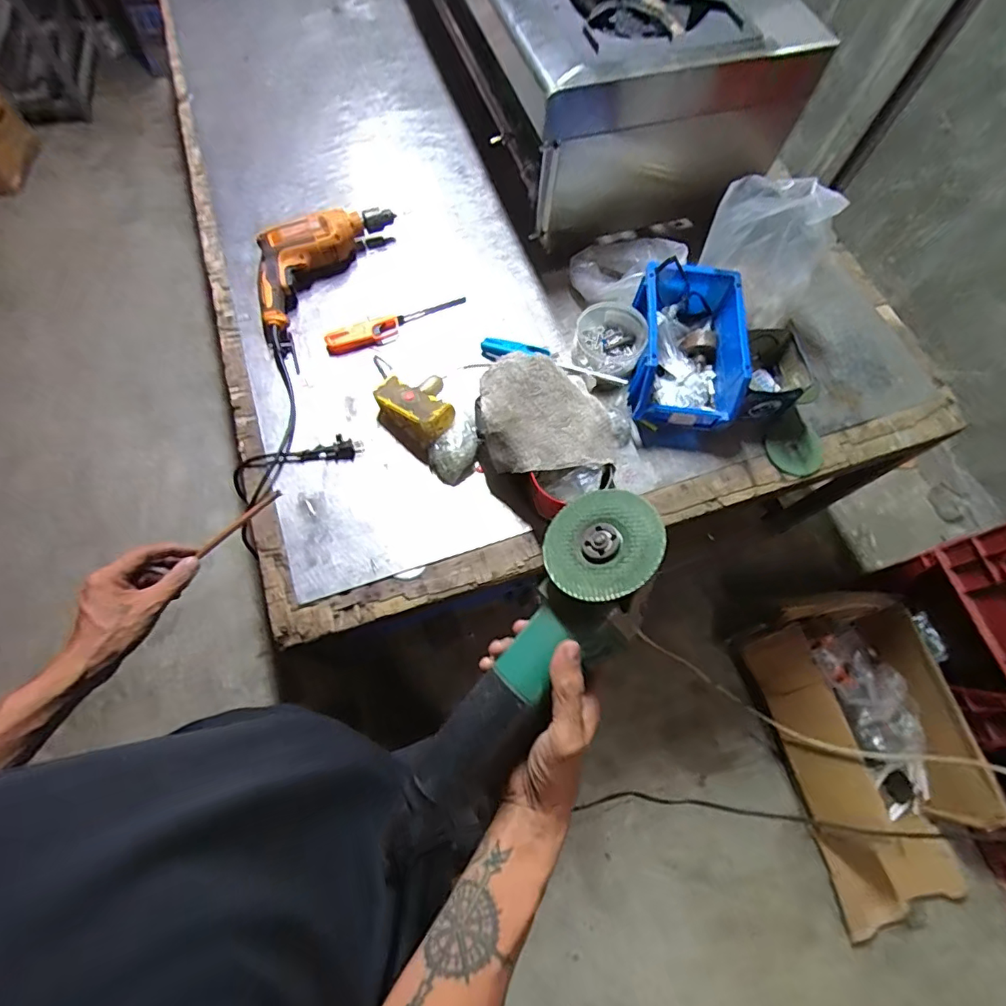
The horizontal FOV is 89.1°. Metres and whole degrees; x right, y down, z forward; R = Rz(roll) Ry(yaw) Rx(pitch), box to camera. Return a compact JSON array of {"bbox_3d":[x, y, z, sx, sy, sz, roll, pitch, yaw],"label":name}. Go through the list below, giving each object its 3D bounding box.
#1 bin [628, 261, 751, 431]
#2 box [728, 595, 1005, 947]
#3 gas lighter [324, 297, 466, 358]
[{"bbox_3d":[0.292,-0.246,0.826,0.160,0.121,0.243,6,68,0],"label":"bin"},{"bbox_3d":[0.903,0.597,1.267,0.390,0.211,0.750,-14,69,-8],"label":"box"},{"bbox_3d":[-0.183,-0.310,0.889,0.250,0.020,0.040,-23,71,-11],"label":"gas lighter"}]

